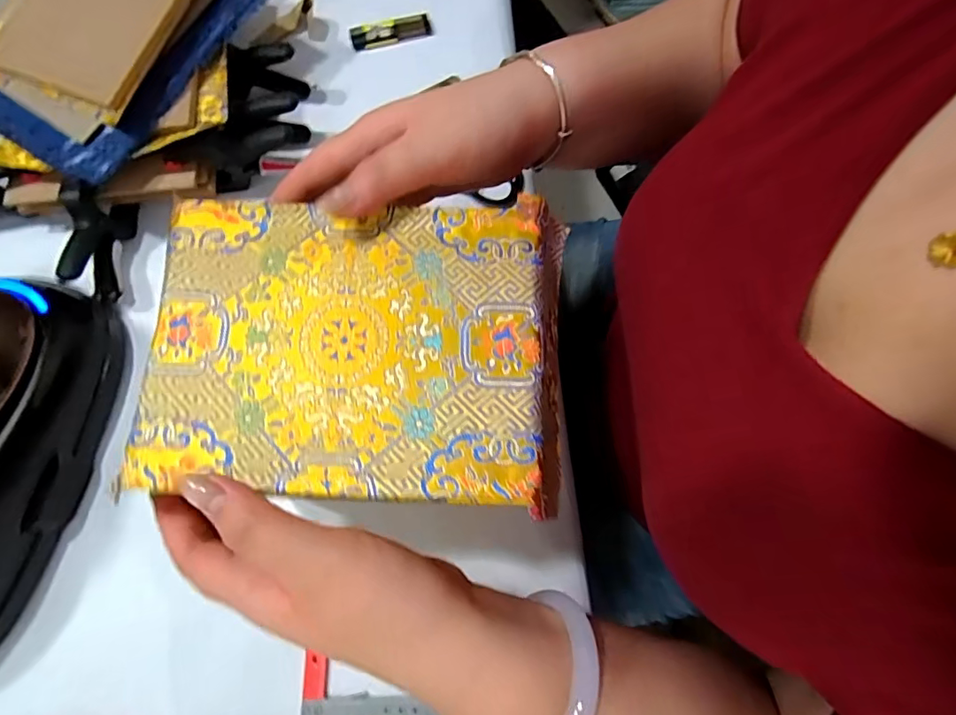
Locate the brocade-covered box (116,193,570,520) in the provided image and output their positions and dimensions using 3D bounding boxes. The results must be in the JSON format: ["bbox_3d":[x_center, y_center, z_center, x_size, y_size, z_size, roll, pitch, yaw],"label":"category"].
[{"bbox_3d":[-0.056,-0.007,0.249,0.193,0.030,0.146,4,74,2],"label":"brocade-covered box"}]

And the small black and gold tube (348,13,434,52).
[{"bbox_3d":[-0.088,-0.332,0.508,0.081,0.016,0.026,-16,75,-4],"label":"small black and gold tube"}]

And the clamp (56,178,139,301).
[{"bbox_3d":[-0.319,-0.098,0.413,0.023,0.058,0.085,4,74,2],"label":"clamp"}]

